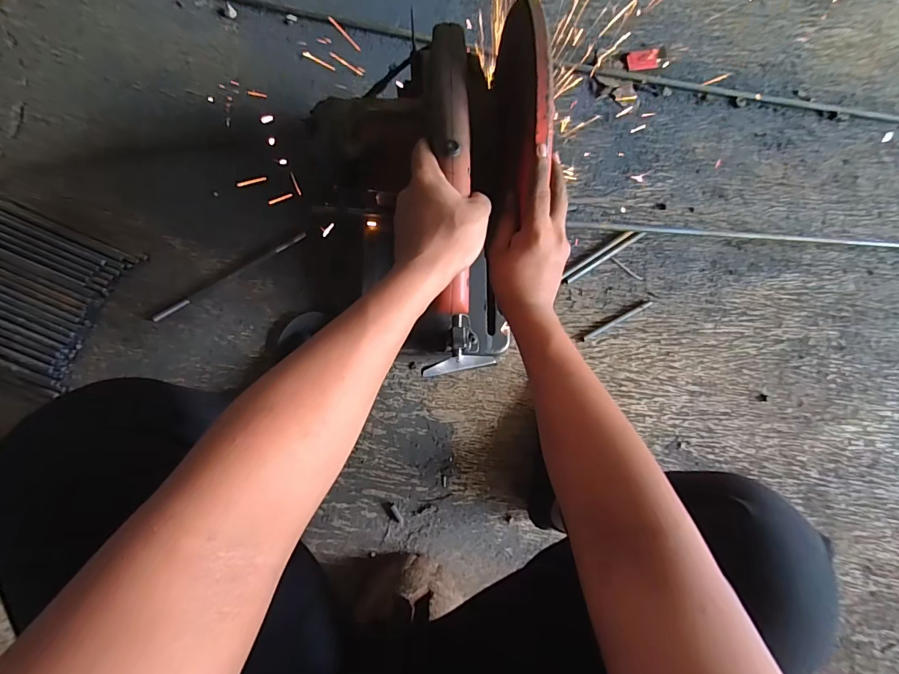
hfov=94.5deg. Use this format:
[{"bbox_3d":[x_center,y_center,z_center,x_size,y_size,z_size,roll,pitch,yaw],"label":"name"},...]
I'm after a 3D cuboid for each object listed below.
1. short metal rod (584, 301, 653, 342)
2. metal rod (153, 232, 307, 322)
[{"bbox_3d":[0.317,-0.031,0.781,0.151,0.005,0.012,-27,84,-7],"label":"short metal rod"},{"bbox_3d":[-0.390,-0.110,0.746,0.295,0.009,0.013,-33,85,-8],"label":"metal rod"}]

